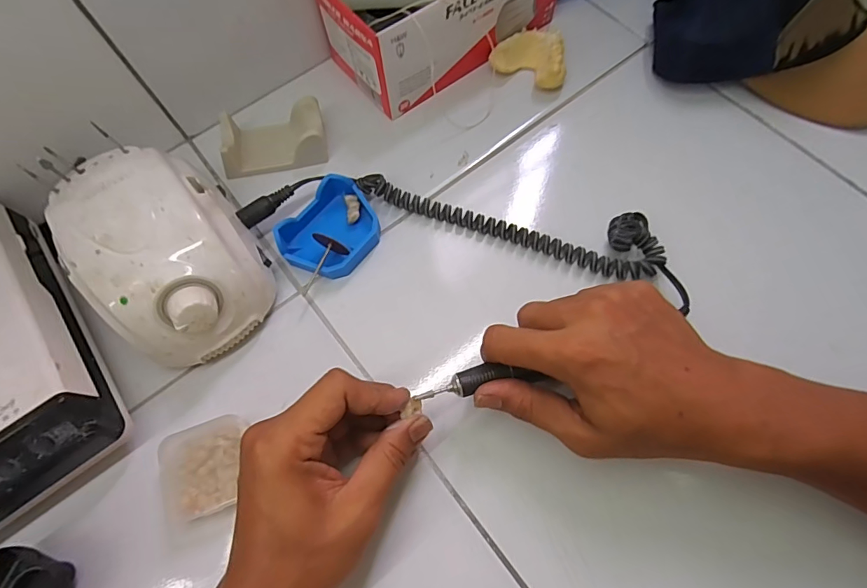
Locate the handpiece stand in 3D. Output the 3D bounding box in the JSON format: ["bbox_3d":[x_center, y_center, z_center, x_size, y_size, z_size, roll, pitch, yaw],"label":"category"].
[{"bbox_3d":[-0.137,-0.134,0.383,0.086,0.031,0.052,-13,69,-3],"label":"handpiece stand"}]

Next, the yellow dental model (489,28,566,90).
[{"bbox_3d":[0.093,-0.220,0.411,0.069,0.027,0.048,24,72,11],"label":"yellow dental model"}]

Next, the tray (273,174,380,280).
[{"bbox_3d":[-0.079,-0.050,0.351,0.061,0.027,0.079,38,75,15],"label":"tray"}]

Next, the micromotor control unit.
[{"bbox_3d":[-0.186,-0.026,0.314,0.102,0.081,0.139,-34,72,-11],"label":"micromotor control unit"}]

